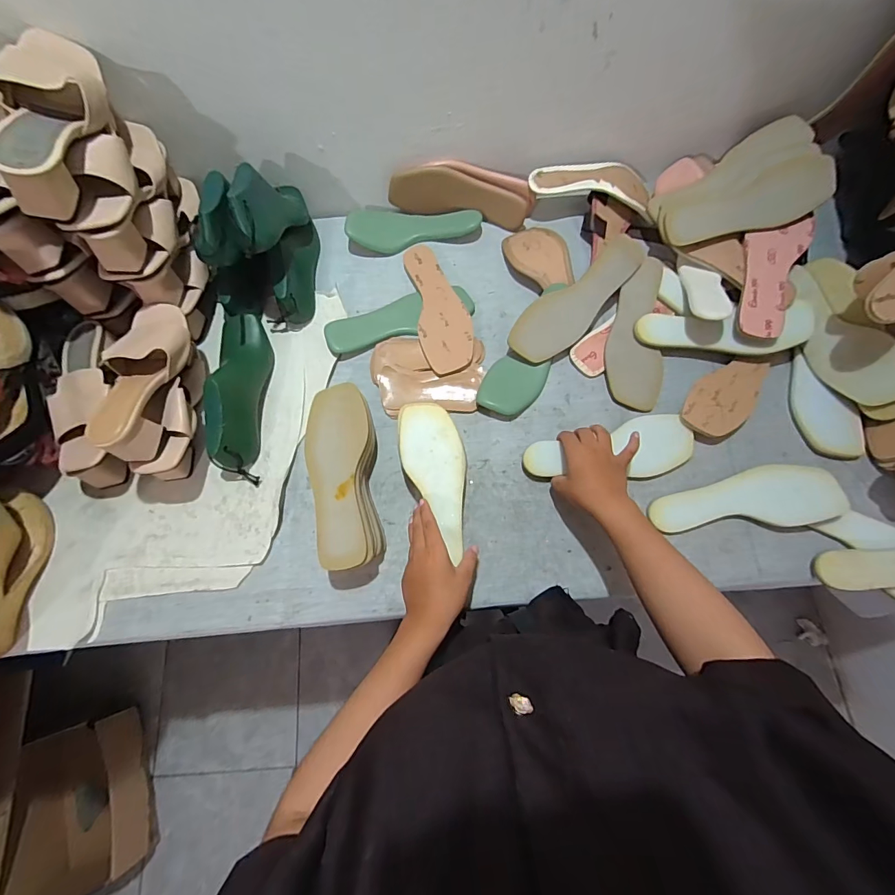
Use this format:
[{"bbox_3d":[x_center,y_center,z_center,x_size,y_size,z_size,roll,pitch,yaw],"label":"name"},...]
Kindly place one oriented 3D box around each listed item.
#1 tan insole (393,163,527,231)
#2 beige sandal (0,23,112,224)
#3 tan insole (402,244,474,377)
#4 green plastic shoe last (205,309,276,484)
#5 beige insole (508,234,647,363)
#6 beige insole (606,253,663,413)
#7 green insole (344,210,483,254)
[{"bbox_3d":[0.018,-0.428,0.711,0.232,0.073,0.022,12,48,1],"label":"tan insole"},{"bbox_3d":[-0.436,-0.369,0.463,0.085,0.070,0.231,-13,72,-2],"label":"beige sandal"},{"bbox_3d":[-0.012,-0.232,0.680,0.083,0.010,0.238,-12,75,3],"label":"tan insole"},{"bbox_3d":[-0.315,-0.084,0.615,0.076,0.090,0.256,-6,72,1],"label":"green plastic shoe last"},{"bbox_3d":[0.204,-0.226,0.644,0.242,0.019,0.083,-40,100,-1],"label":"beige insole"},{"bbox_3d":[0.290,-0.177,0.645,0.080,0.017,0.234,5,85,4],"label":"beige insole"},{"bbox_3d":[-0.058,-0.376,0.721,0.224,0.022,0.069,-2,94,0],"label":"green insole"}]

